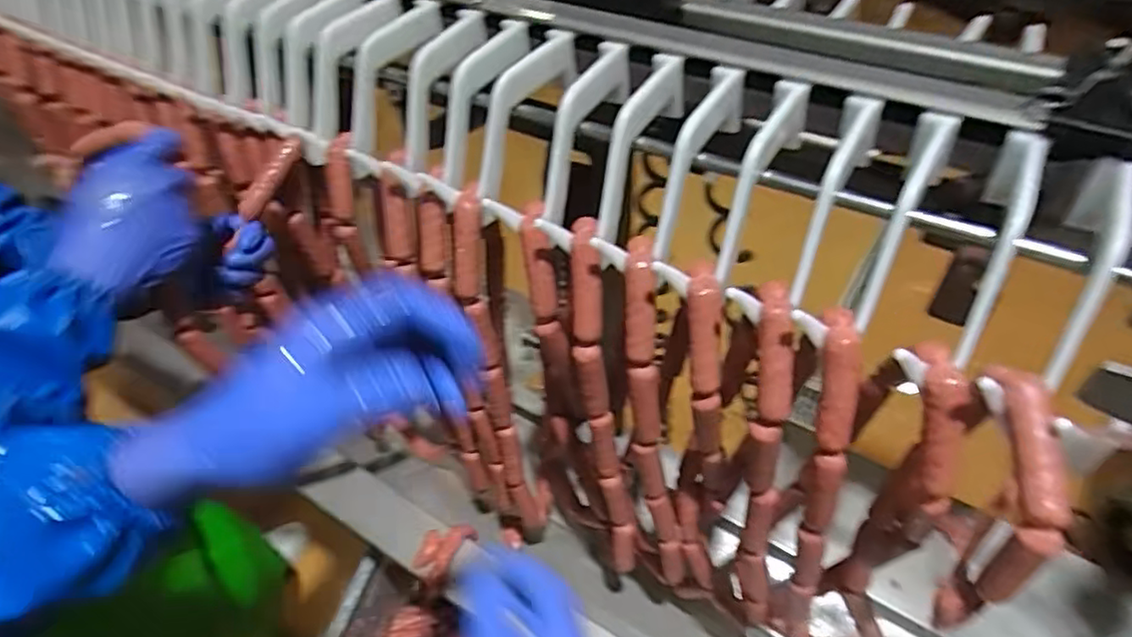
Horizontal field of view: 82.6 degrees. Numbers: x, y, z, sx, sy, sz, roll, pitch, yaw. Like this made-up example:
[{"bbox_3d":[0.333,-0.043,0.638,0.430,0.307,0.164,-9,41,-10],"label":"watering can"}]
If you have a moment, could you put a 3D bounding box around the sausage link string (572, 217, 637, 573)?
[{"bbox_3d":[0.037,0.097,0.607,0.042,0.399,0.095,-6,45,0],"label":"sausage link string"}]

